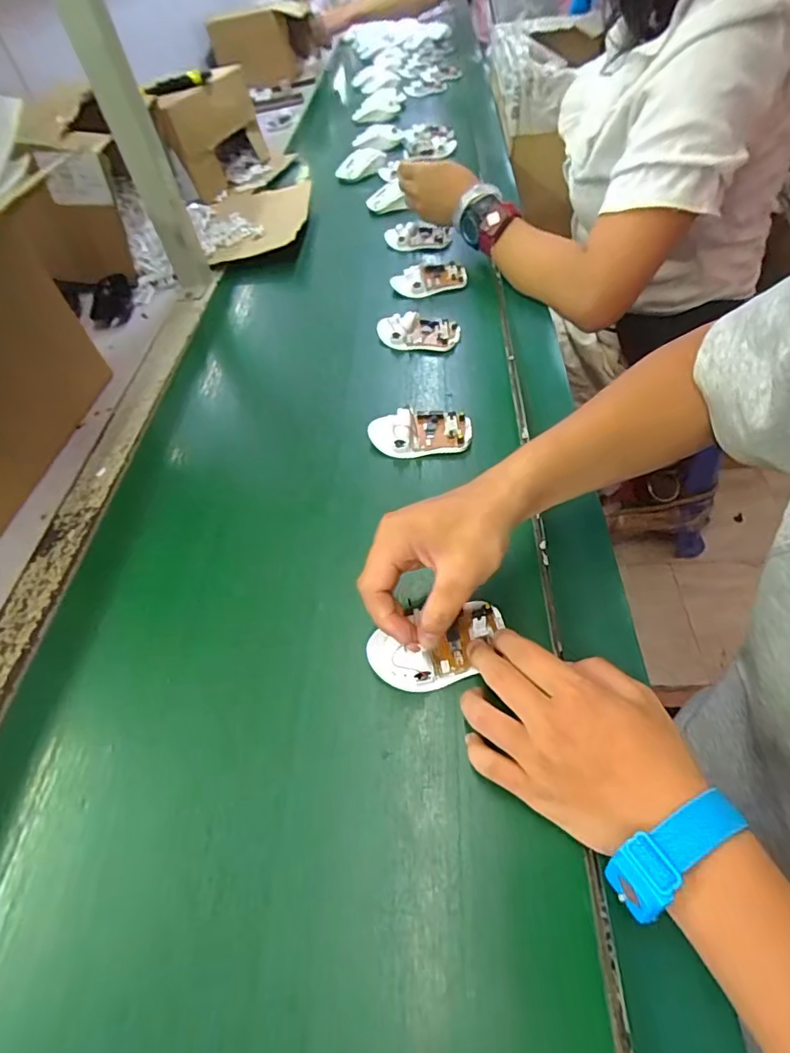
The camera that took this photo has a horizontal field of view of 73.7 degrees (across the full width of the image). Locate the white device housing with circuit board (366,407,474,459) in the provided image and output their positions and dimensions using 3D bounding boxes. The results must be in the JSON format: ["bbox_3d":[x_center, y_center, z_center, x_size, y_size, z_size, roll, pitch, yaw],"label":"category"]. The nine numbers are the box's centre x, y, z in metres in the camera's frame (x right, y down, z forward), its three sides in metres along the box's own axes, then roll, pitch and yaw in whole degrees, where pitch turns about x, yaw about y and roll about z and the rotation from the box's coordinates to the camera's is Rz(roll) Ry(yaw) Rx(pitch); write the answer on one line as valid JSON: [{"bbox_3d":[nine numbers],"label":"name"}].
[{"bbox_3d":[0.024,-0.093,0.507,0.095,0.029,0.050,-4,52,3],"label":"white device housing with circuit board"}]

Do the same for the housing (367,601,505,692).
[{"bbox_3d":[0.032,0.082,0.368,0.097,0.024,0.050,-22,53,-10],"label":"housing"}]

